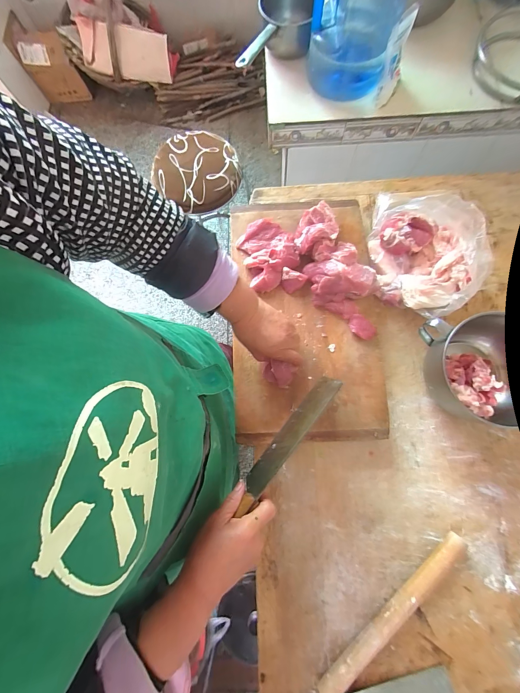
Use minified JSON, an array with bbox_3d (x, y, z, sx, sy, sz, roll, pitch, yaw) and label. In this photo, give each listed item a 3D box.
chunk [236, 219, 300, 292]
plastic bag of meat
[{"bbox_3d":[0.016,-0.163,0.515,0.092,0.026,0.122,-18,77,-2],"label":"chunk"},{"bbox_3d":[0.280,-0.164,0.512,0.207,0.086,0.190,28,80,6],"label":"plastic bag of meat"}]

